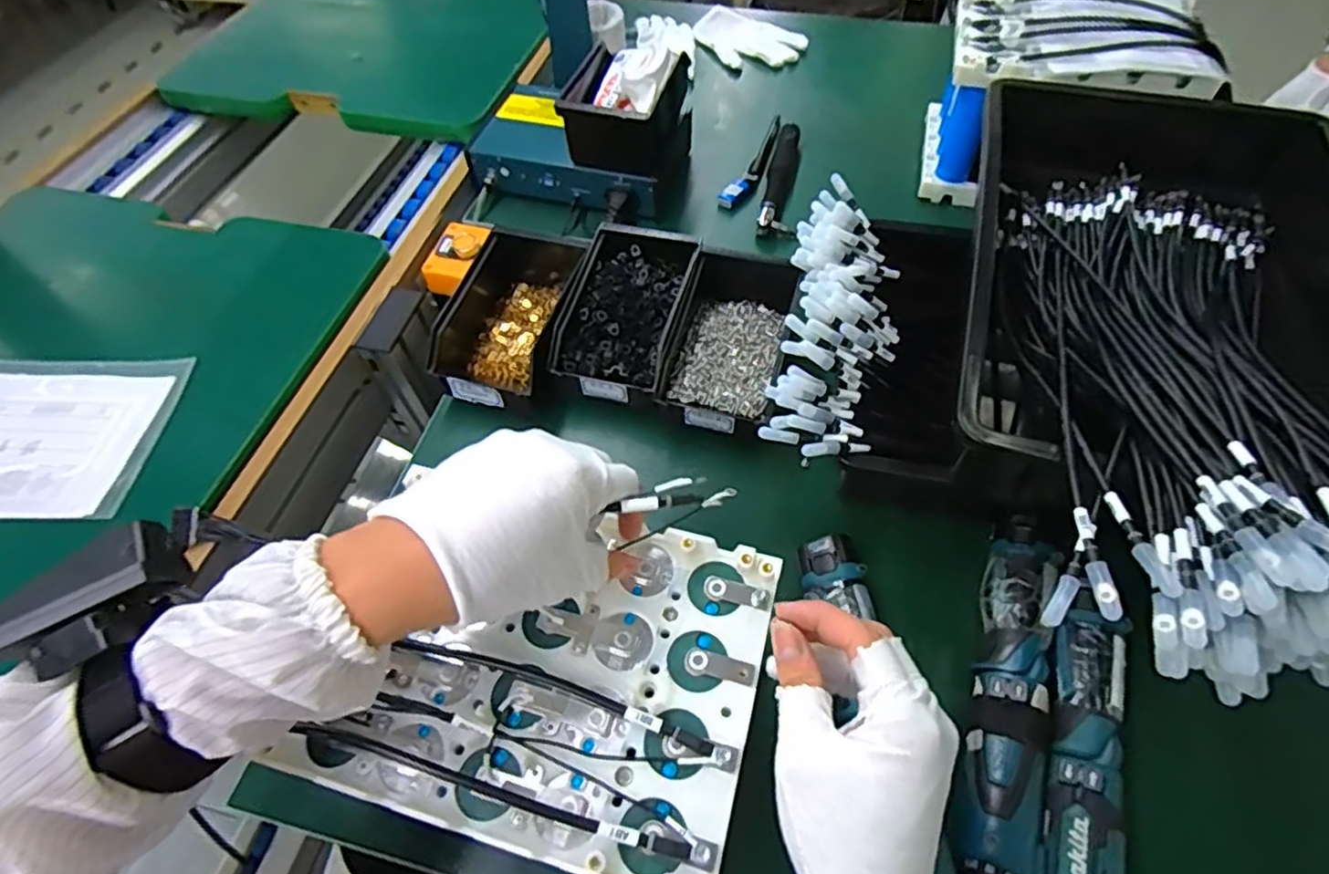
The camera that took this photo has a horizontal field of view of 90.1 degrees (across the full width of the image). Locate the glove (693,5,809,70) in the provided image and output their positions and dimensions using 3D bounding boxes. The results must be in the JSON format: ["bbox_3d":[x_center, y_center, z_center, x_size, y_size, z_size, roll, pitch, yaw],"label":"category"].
[{"bbox_3d":[0.122,-0.591,0.985,0.155,0.025,0.117,34,63,22],"label":"glove"}]

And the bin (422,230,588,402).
[{"bbox_3d":[-0.140,-0.124,0.653,0.107,0.070,0.208,13,58,11],"label":"bin"}]

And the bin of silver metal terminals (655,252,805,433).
[{"bbox_3d":[0.066,-0.095,0.622,0.101,0.059,0.194,13,57,11],"label":"bin of silver metal terminals"}]

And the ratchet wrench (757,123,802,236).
[{"bbox_3d":[0.143,-0.313,0.802,0.041,0.033,0.185,8,57,7],"label":"ratchet wrench"}]

